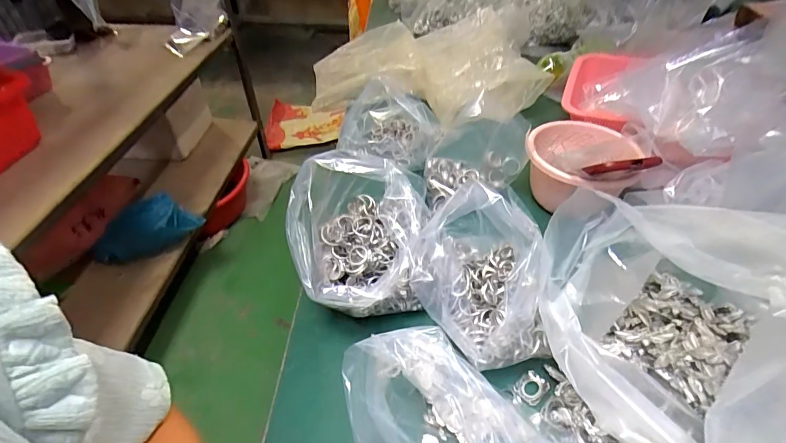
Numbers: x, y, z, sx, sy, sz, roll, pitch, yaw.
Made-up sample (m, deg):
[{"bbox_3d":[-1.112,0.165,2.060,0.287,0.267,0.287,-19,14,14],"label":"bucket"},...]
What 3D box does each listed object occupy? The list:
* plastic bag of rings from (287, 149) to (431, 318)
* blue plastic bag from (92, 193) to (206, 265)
[{"bbox_3d":[-0.033,0.011,0.421,0.120,0.132,0.141,5,44,6],"label":"plastic bag of rings"},{"bbox_3d":[-0.750,0.036,1.233,0.346,0.161,0.075,-26,39,19],"label":"blue plastic bag"}]

